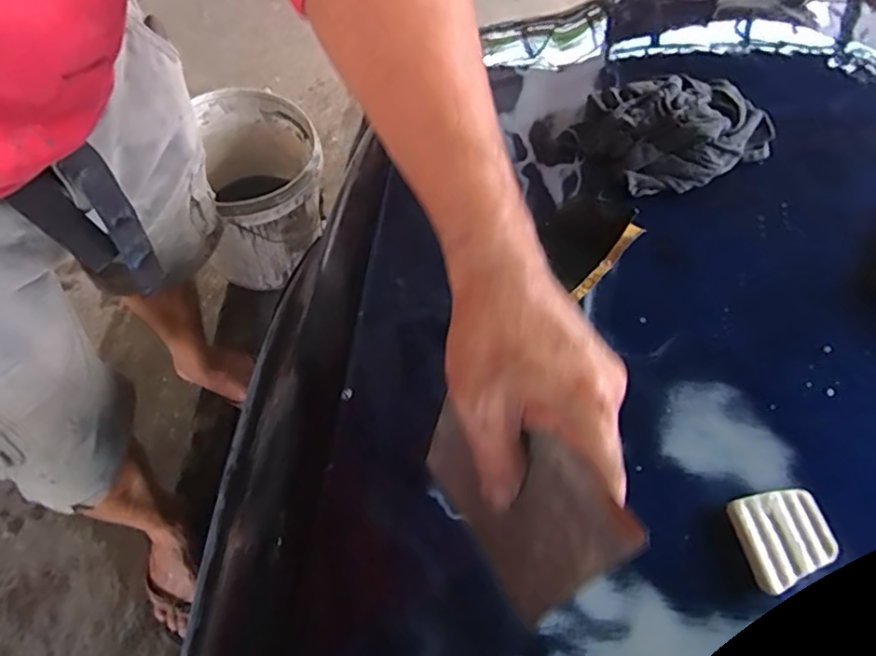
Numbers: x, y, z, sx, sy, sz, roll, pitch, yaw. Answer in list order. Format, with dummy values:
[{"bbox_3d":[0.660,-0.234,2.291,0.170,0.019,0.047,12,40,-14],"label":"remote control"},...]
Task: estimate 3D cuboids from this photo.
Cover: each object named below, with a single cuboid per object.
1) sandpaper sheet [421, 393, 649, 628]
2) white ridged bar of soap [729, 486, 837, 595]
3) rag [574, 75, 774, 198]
[{"bbox_3d":[0.038,0.085,0.305,0.005,0.105,0.123,-6,45,-33],"label":"sandpaper sheet"},{"bbox_3d":[0.204,0.125,0.344,0.050,0.014,0.052,-7,63,-7],"label":"white ridged bar of soap"},{"bbox_3d":[0.225,-0.198,0.541,0.176,0.043,0.147,-21,65,-14],"label":"rag"}]

